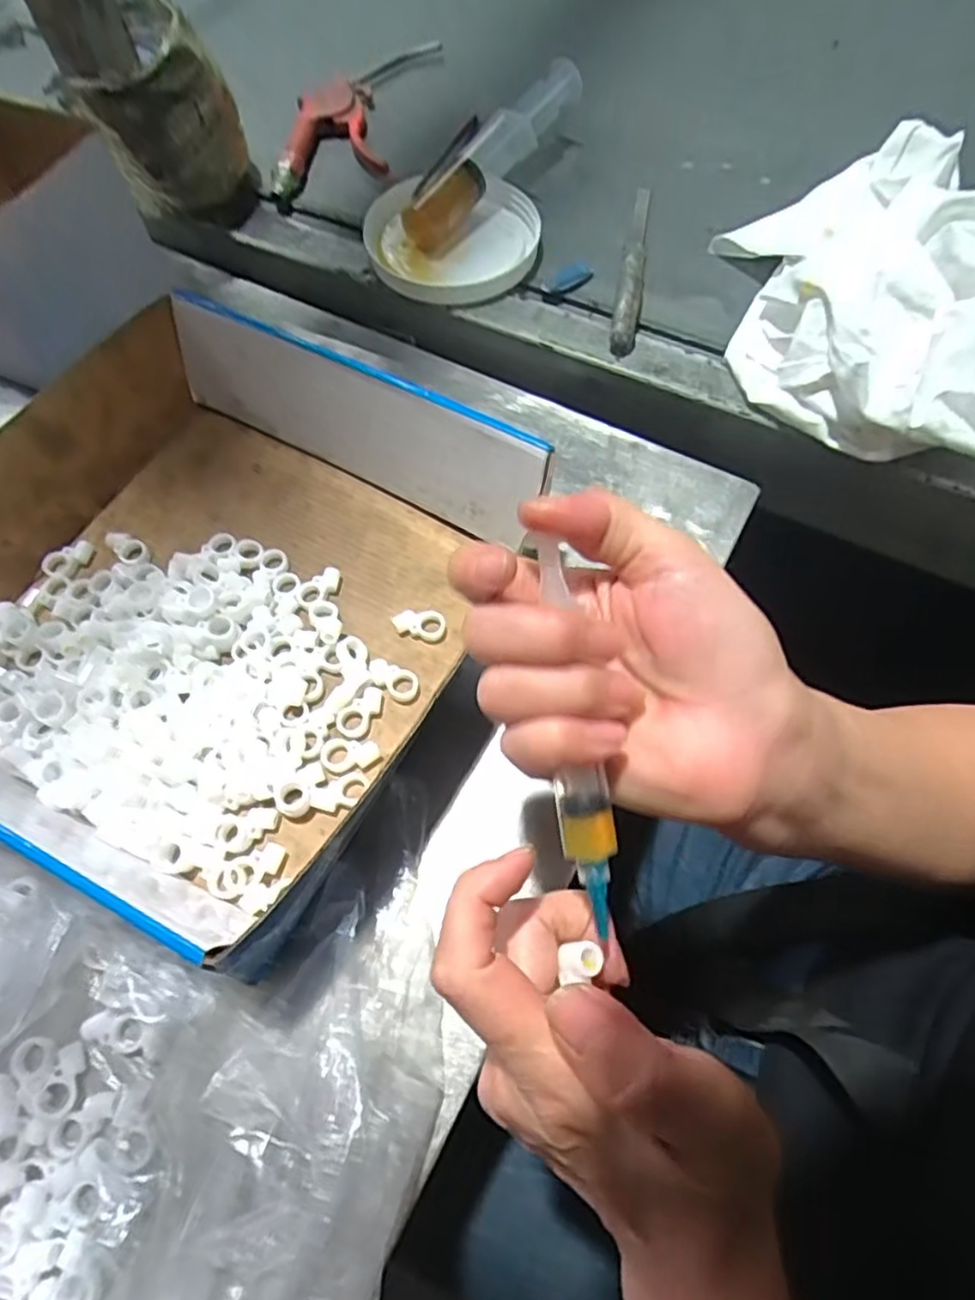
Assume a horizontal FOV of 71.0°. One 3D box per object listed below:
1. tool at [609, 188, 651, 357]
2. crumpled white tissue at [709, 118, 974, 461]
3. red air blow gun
[{"bbox_3d":[0.107,-0.279,0.488,0.018,0.016,0.184,10,66,5],"label":"tool"},{"bbox_3d":[0.262,-0.224,0.430,0.204,0.075,0.261,-1,66,0],"label":"crumpled white tissue"},{"bbox_3d":[-0.111,-0.446,0.565,0.089,0.025,0.222,11,66,5],"label":"red air blow gun"}]

